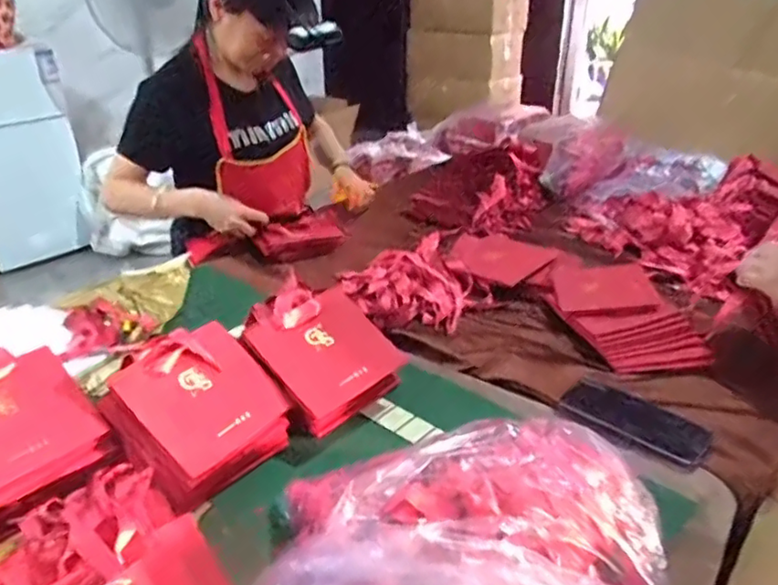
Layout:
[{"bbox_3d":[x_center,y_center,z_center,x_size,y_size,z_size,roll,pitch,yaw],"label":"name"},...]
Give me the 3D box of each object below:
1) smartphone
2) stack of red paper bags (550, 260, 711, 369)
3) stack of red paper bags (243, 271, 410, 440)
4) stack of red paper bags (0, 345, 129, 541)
[{"bbox_3d":[0.286,0.148,0.716,0.158,0.012,0.090,24,35,38],"label":"smartphone"},{"bbox_3d":[0.344,0.030,0.913,0.162,0.061,0.240,-4,27,-10],"label":"stack of red paper bags"},{"bbox_3d":[-0.092,0.069,0.753,0.199,0.071,0.142,40,56,22],"label":"stack of red paper bags"},{"bbox_3d":[-0.374,0.136,0.608,0.140,0.041,0.172,-30,71,-38],"label":"stack of red paper bags"}]

